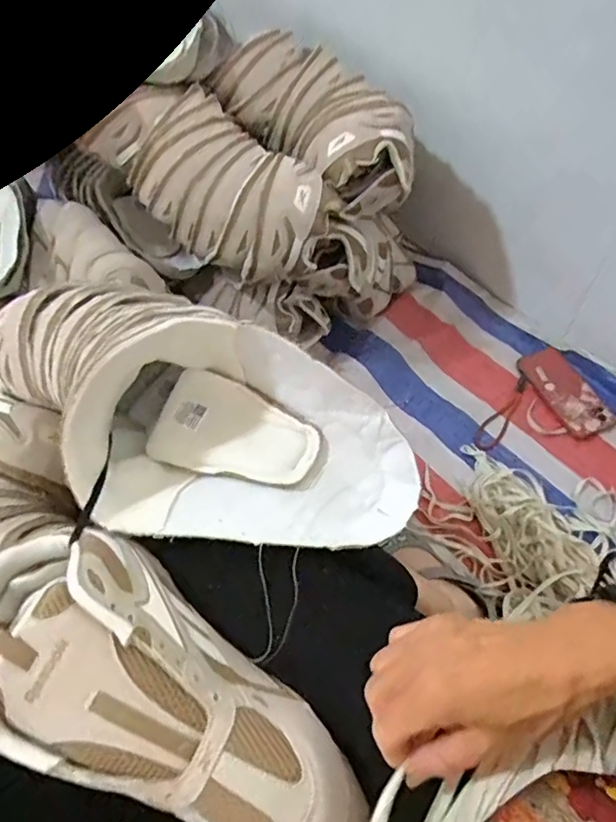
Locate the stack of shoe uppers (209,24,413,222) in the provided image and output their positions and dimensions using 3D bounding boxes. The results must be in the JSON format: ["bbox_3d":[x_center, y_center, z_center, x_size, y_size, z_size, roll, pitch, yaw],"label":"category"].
[{"bbox_3d":[0.014,-0.413,0.802,0.157,0.108,0.330,-36,62,-21],"label":"stack of shoe uppers"}]

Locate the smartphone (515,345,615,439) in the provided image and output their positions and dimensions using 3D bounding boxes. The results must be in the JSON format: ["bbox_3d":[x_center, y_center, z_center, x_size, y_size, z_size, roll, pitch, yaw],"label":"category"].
[{"bbox_3d":[0.404,-0.034,0.878,0.080,0.012,0.164,-23,58,-14],"label":"smartphone"}]

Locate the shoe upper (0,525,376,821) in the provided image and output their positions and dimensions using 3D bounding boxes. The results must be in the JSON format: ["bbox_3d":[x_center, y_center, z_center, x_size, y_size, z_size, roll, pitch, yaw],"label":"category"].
[{"bbox_3d":[-0.085,0.171,0.325,0.263,0.058,0.119,35,62,5],"label":"shoe upper"}]

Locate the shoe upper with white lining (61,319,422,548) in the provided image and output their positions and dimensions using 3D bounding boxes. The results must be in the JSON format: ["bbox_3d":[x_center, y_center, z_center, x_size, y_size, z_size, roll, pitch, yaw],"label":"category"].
[{"bbox_3d":[-0.048,0.019,0.410,0.260,0.085,0.149,7,56,6],"label":"shoe upper with white lining"}]

